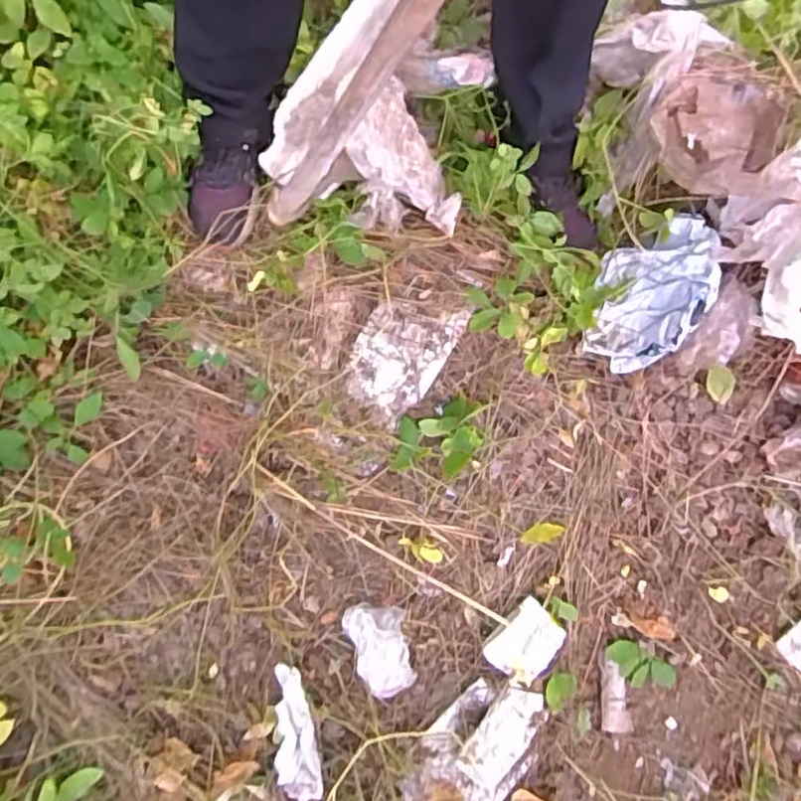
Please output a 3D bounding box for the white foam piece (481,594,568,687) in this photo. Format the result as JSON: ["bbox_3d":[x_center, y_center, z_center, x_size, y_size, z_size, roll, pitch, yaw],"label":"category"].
[{"bbox_3d":[0.170,0.329,0.870,0.104,0.036,0.085,-42,82,-8],"label":"white foam piece"}]

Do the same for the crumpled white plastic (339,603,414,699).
[{"bbox_3d":[-0.024,0.332,0.860,0.083,0.046,0.127,-20,80,-4],"label":"crumpled white plastic"}]

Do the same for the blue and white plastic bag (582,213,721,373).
[{"bbox_3d":[0.325,-0.142,0.851,0.186,0.127,0.146,-44,83,-8],"label":"blue and white plastic bag"}]

